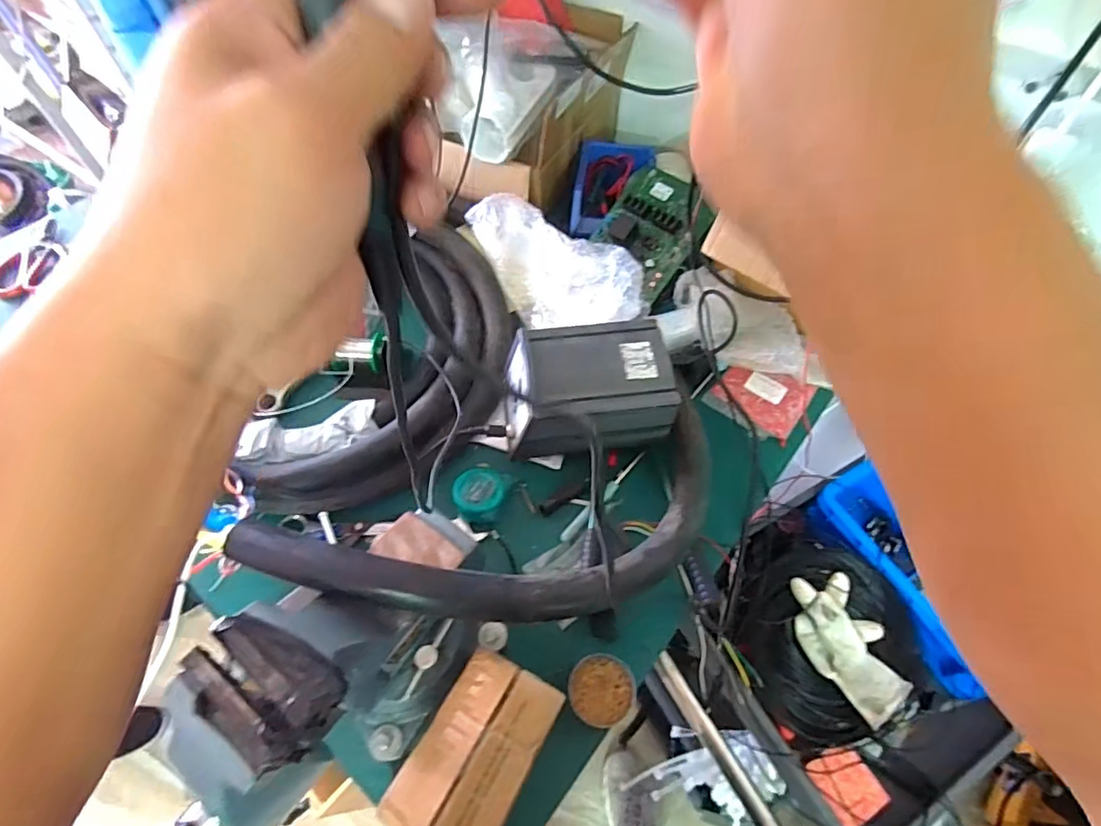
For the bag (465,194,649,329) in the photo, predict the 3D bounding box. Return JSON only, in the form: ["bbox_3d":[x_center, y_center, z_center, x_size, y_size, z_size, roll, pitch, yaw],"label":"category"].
[{"bbox_3d":[0.007,-0.216,0.792,0.147,0.074,0.299,-25,61,-15],"label":"bag"}]

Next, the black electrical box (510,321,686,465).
[{"bbox_3d":[0.044,-0.024,0.650,0.189,0.114,0.114,0,57,0],"label":"black electrical box"}]

